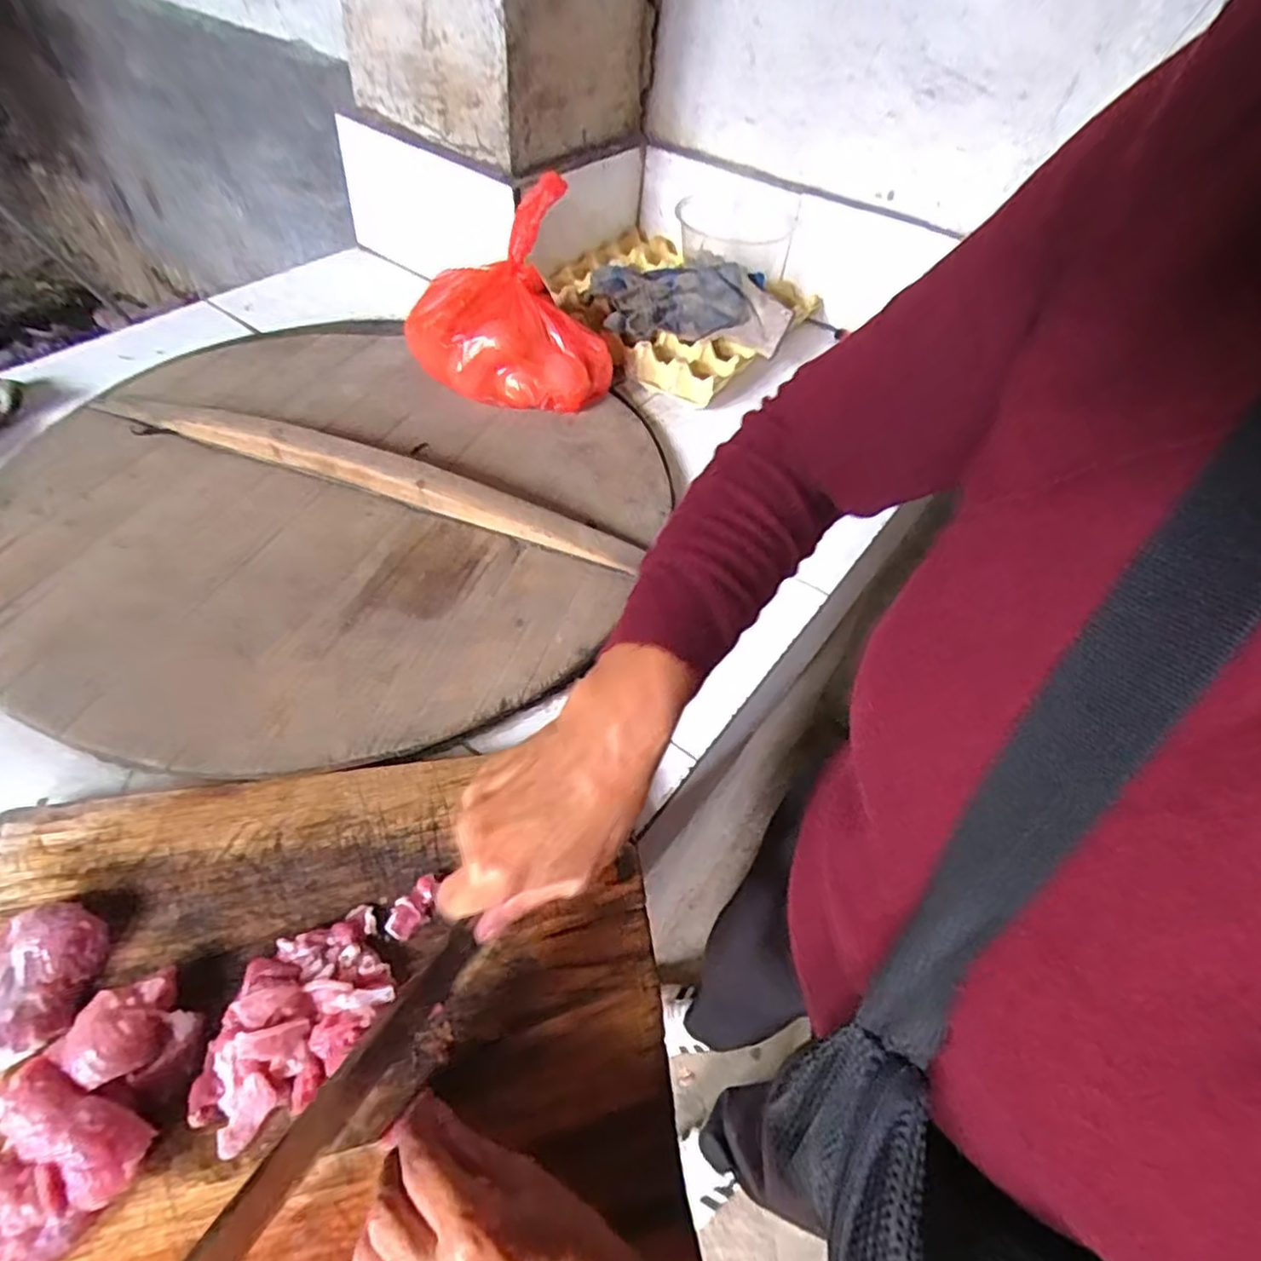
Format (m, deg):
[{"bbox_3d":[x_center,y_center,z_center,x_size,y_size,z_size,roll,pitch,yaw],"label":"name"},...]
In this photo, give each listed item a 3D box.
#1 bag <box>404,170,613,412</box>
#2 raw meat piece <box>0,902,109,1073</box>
[{"bbox_3d":[-0.121,-0.318,0.663,0.193,0.168,0.125,-7,53,-13],"label":"bag"},{"bbox_3d":[-0.308,0.183,0.345,0.049,0.022,0.076,7,51,-2],"label":"raw meat piece"}]

